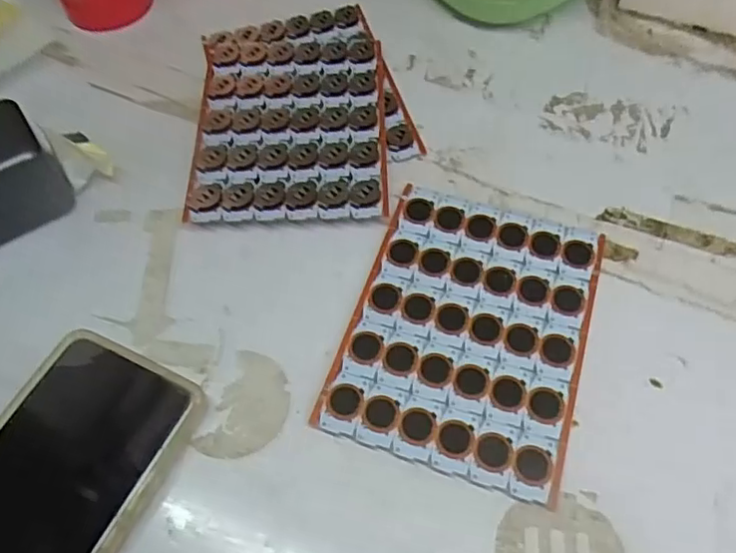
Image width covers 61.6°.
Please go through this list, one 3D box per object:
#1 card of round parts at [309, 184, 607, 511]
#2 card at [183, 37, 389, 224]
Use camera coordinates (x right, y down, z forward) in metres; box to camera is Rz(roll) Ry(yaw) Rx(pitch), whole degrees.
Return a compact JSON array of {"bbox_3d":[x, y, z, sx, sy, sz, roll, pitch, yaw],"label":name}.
[{"bbox_3d":[0.053,0.025,0.320,0.115,0.007,0.152,16,61,11],"label":"card of round parts"},{"bbox_3d":[-0.048,-0.096,0.389,0.115,0.011,0.149,-1,60,1],"label":"card"}]

